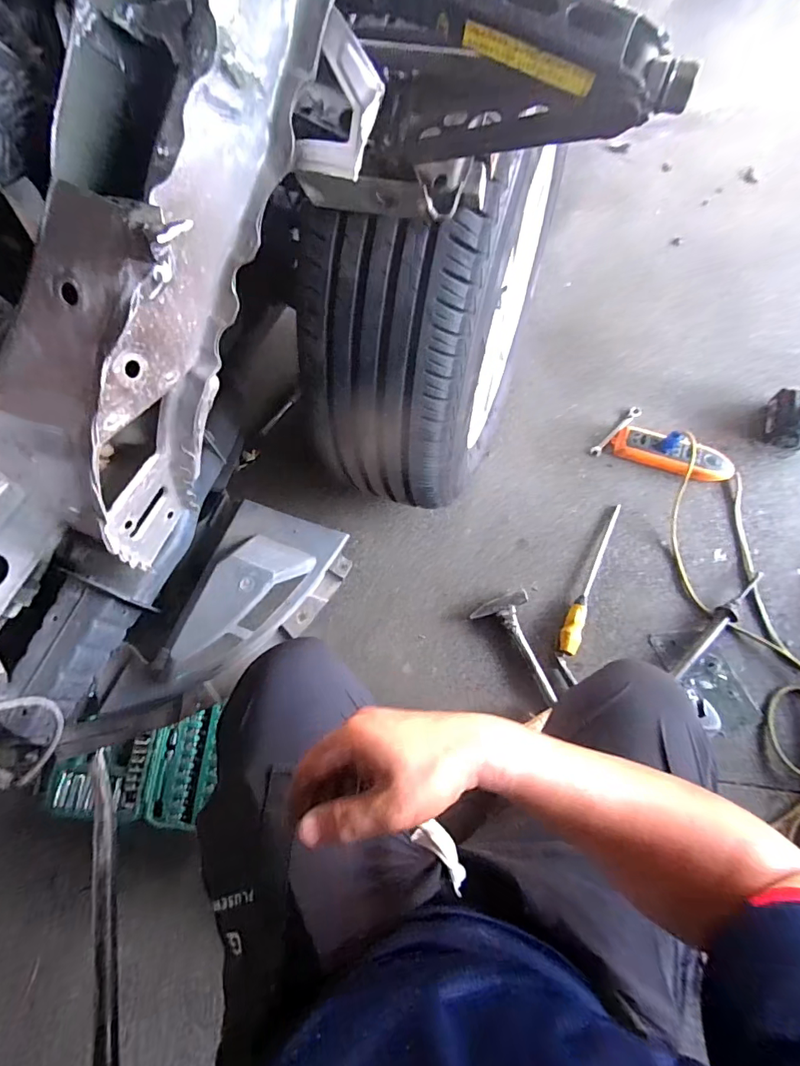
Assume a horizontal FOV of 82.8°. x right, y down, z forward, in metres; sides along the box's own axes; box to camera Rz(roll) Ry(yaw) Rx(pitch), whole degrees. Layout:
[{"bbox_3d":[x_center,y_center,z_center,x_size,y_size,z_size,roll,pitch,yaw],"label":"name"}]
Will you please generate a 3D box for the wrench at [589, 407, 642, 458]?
[{"bbox_3d":[0.479,-0.226,1.003,0.154,0.006,0.023,-42,72,-14],"label":"wrench"}]

